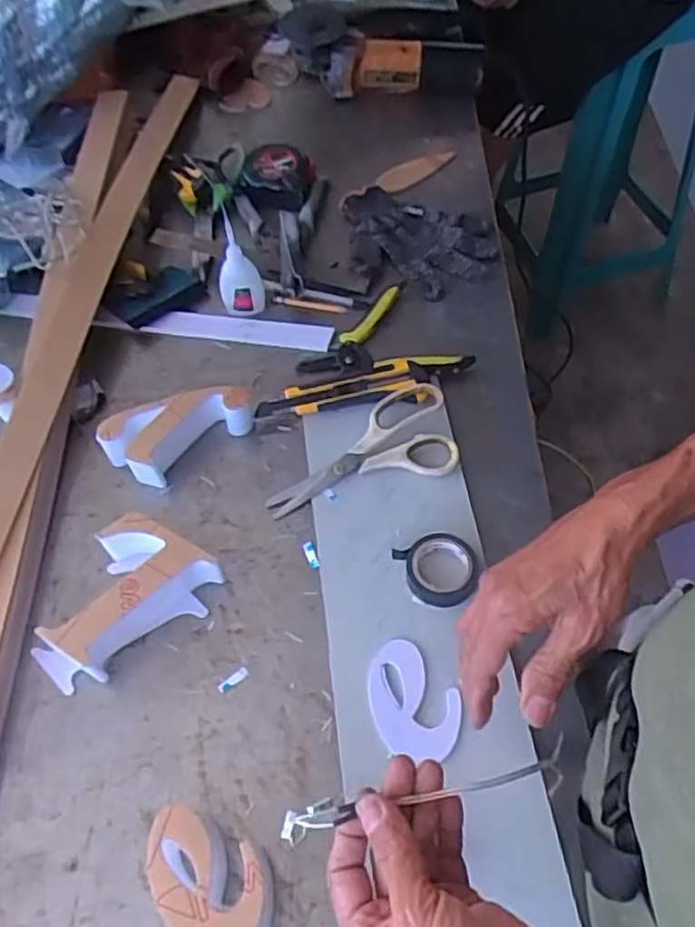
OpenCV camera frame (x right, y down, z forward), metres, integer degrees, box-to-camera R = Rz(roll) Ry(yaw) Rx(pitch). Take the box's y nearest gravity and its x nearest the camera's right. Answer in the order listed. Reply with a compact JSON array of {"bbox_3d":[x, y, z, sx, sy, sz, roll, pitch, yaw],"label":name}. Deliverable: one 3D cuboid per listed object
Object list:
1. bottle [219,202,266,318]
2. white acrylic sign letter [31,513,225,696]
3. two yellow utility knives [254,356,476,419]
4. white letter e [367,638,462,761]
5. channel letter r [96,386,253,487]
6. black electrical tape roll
[{"bbox_3d":[-0.114,-0.201,0.738,0.045,0.103,0.036,-11,56,-4],"label":"bottle"},{"bbox_3d":[-0.183,0.113,0.572,0.094,0.047,0.144,33,64,23],"label":"white acrylic sign letter"},{"bbox_3d":[0.020,-0.075,0.693,0.217,0.027,0.031,-12,56,-4],"label":"two yellow utility knives"},{"bbox_3d":[0.046,0.177,0.535,0.062,0.009,0.087,-29,59,-14],"label":"white letter e"},{"bbox_3d":[-0.157,-0.033,0.666,0.133,0.046,0.063,-35,61,-18],"label":"channel letter r"},{"bbox_3d":[0.076,0.088,0.585,0.059,0.023,0.063,-2,56,3],"label":"black electrical tape roll"}]

